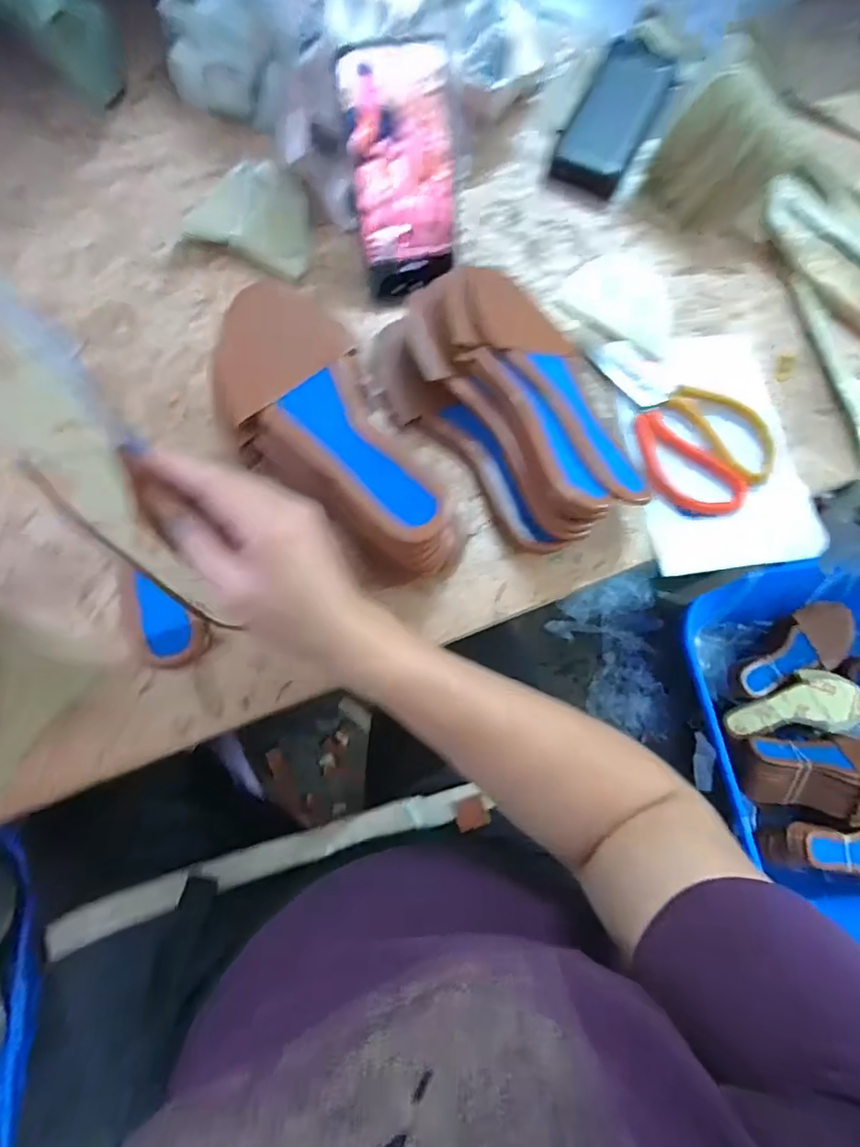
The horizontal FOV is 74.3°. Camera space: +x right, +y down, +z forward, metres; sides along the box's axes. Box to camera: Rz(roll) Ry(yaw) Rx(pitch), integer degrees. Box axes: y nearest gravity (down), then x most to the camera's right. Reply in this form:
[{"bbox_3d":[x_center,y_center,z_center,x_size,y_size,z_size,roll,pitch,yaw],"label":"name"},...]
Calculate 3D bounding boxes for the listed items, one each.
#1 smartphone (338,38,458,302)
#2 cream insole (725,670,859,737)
[{"bbox_3d":[-0.018,-0.305,0.440,0.079,0.160,0.015,-12,38,-5],"label":"smartphone"},{"bbox_3d":[0.616,0.223,0.958,0.221,0.048,0.104,-13,73,10],"label":"cream insole"}]

